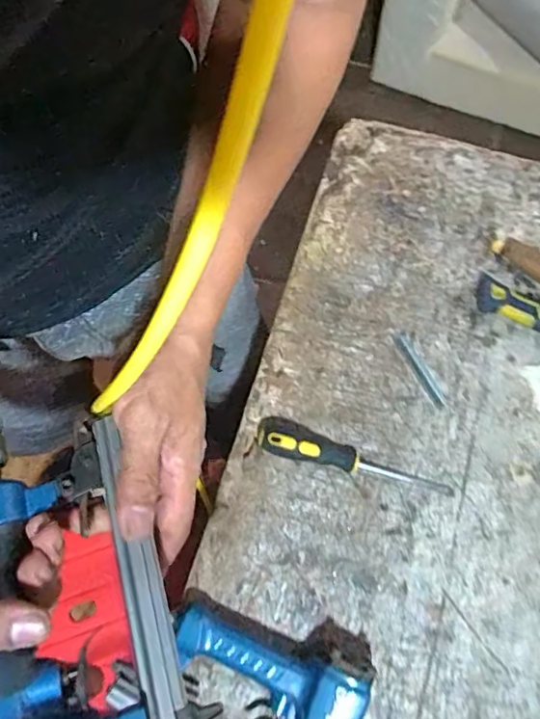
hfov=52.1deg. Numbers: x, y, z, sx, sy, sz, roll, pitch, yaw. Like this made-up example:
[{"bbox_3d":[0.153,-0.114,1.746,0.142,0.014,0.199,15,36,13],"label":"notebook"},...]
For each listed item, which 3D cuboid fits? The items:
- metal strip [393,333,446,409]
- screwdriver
[{"bbox_3d":[0.153,0.011,0.568,0.014,0.004,0.088,-25,75,-6],"label":"metal strip"},{"bbox_3d":[0.078,0.101,0.527,0.192,0.030,0.036,22,76,7],"label":"screwdriver"}]

